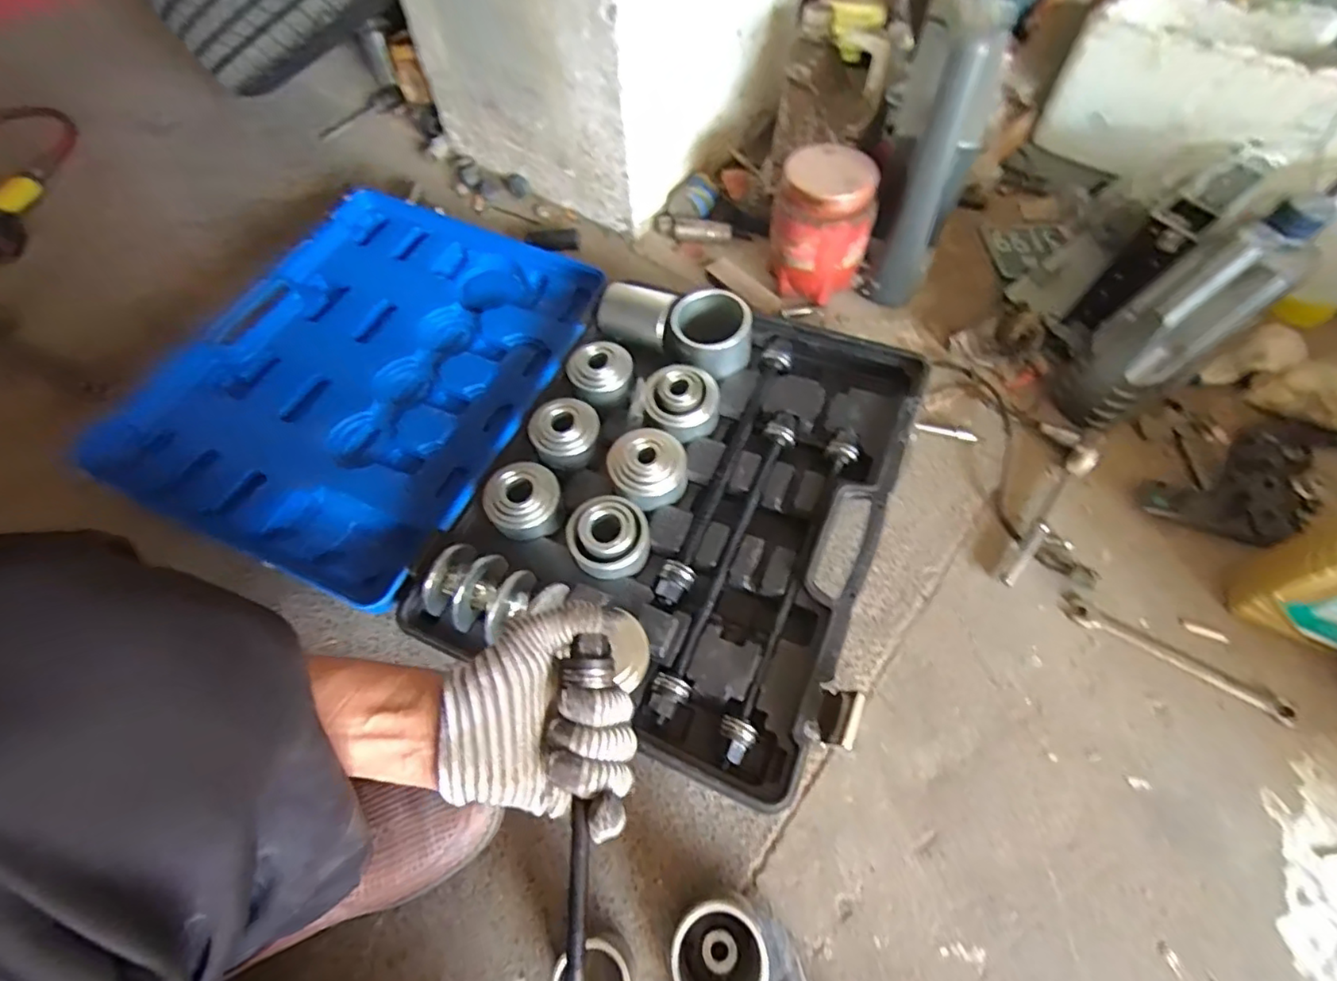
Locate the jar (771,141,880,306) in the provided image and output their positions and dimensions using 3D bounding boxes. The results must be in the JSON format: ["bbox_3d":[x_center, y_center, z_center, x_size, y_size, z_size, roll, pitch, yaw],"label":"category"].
[{"bbox_3d":[0.192,-0.330,0.761,0.121,0.149,0.097,10,61,8],"label":"jar"}]

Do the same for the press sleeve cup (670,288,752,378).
[{"bbox_3d":[0.050,-0.182,0.693,0.085,0.065,0.082,-1,60,1],"label":"press sleeve cup"}]

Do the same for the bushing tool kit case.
[{"bbox_3d":[-0.159,-0.066,0.682,0.801,0.129,0.494,20,63,16],"label":"bushing tool kit case"}]

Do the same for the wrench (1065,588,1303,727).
[{"bbox_3d":[0.477,0.157,0.565,0.198,0.010,0.025,30,65,17],"label":"wrench"}]

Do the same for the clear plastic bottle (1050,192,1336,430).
[{"bbox_3d":[0.502,-0.171,0.600,0.099,0.257,0.087,-1,51,-38],"label":"clear plastic bottle"}]

